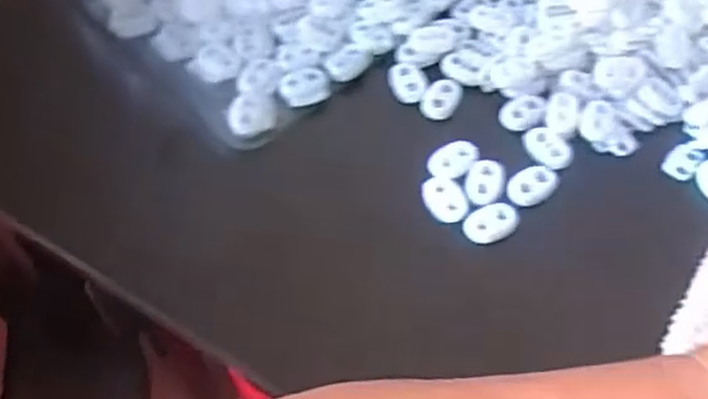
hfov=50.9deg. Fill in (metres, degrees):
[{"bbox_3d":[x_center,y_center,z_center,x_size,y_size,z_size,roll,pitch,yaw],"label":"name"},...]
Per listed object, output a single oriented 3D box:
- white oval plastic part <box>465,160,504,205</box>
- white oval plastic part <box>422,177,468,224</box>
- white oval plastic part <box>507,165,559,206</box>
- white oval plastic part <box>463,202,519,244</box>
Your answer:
[{"bbox_3d":[0.058,-0.008,0.327,0.016,0.004,0.023,16,60,9],"label":"white oval plastic part"},{"bbox_3d":[0.040,0.000,0.325,0.016,0.004,0.023,-30,64,-17],"label":"white oval plastic part"},{"bbox_3d":[0.079,-0.007,0.327,0.026,0.004,0.017,-34,65,-19],"label":"white oval plastic part"},{"bbox_3d":[0.059,0.010,0.318,0.024,0.004,0.017,-28,63,-16],"label":"white oval plastic part"}]

